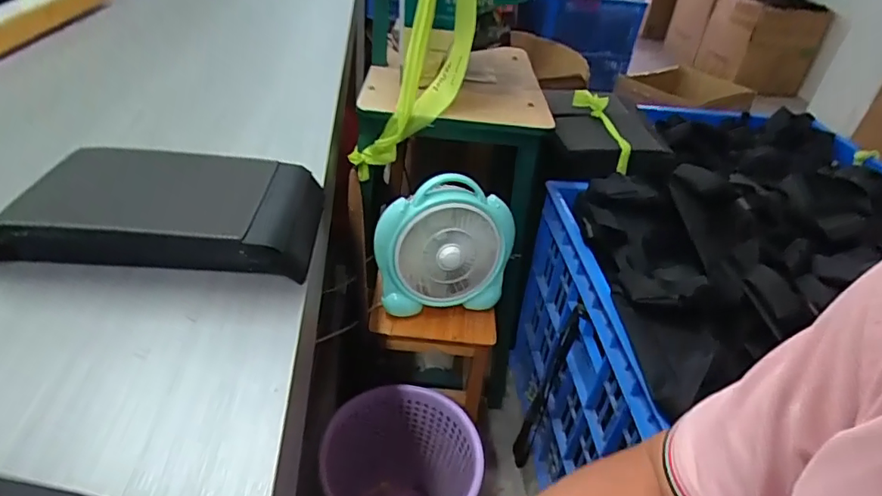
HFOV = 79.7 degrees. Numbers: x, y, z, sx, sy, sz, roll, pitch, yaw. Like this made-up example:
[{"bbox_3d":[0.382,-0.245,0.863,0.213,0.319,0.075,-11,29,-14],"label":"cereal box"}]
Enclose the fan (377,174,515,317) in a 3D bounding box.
[{"bbox_3d":[0.006,-0.009,0.926,0.240,0.220,0.102,-3,37,-15],"label":"fan"}]

